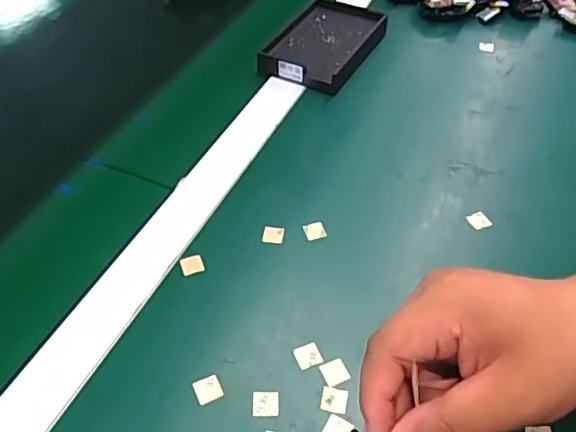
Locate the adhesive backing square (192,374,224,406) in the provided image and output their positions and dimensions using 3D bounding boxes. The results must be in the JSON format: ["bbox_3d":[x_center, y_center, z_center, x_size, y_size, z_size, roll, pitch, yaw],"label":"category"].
[{"bbox_3d":[-0.050,0.109,0.354,0.017,0.004,0.017,-20,52,-18],"label":"adhesive backing square"}]

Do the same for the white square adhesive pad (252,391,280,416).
[{"bbox_3d":[-0.014,0.116,0.349,0.016,0.004,0.016,0,45,-1],"label":"white square adhesive pad"}]

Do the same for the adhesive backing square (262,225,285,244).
[{"bbox_3d":[-0.011,0.015,0.443,0.016,0.004,0.015,8,60,2],"label":"adhesive backing square"}]

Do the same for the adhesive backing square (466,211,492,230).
[{"bbox_3d":[0.153,0.003,0.452,0.016,0.004,0.015,-15,50,-14],"label":"adhesive backing square"}]

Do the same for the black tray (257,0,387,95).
[{"bbox_3d":[0.040,-0.186,0.607,0.093,0.022,0.137,23,51,18],"label":"black tray"}]

